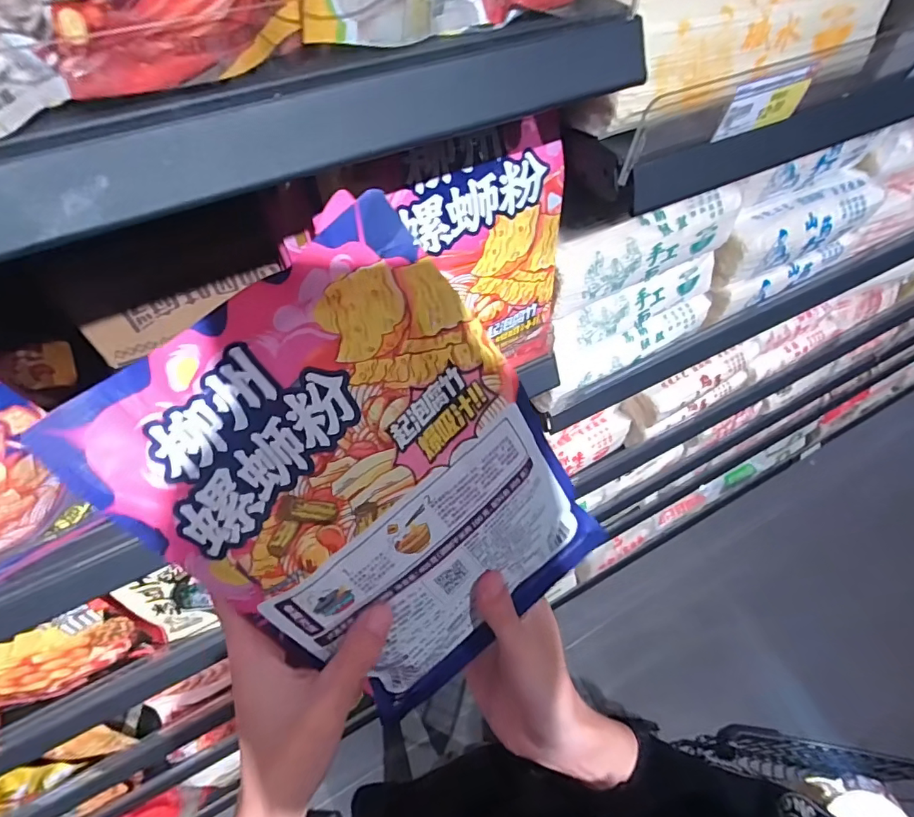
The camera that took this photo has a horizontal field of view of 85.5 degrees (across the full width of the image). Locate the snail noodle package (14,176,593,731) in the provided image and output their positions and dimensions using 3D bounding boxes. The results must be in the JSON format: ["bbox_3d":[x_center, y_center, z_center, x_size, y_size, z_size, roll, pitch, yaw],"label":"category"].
[{"bbox_3d":[-0.035,0.048,0.266,0.176,0.251,0.039,-38,19,-9],"label":"snail noodle package"}]

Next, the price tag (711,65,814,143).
[{"bbox_3d":[0.207,-0.206,0.337,0.073,0.033,0.007,-23,58,-16],"label":"price tag"}]

